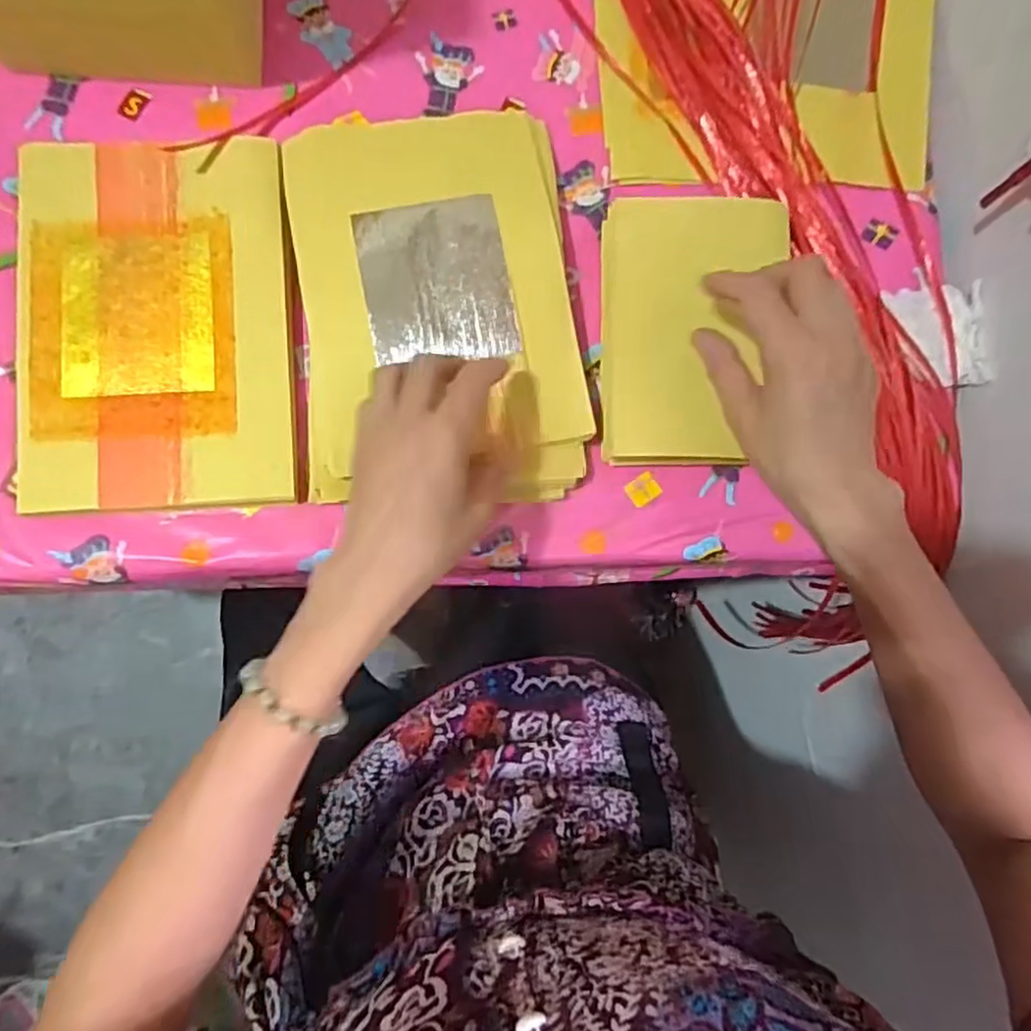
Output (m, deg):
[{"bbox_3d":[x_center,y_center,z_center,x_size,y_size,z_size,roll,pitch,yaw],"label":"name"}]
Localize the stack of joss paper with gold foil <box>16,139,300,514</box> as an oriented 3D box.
[{"bbox_3d":[-0.223,-0.120,0.425,0.162,0.014,0.230,-3,83,-4],"label":"stack of joss paper with gold foil"}]

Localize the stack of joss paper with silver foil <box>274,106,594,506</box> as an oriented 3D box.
[{"bbox_3d":[-0.048,-0.136,0.427,0.171,0.022,0.253,-6,83,-4],"label":"stack of joss paper with silver foil"}]

